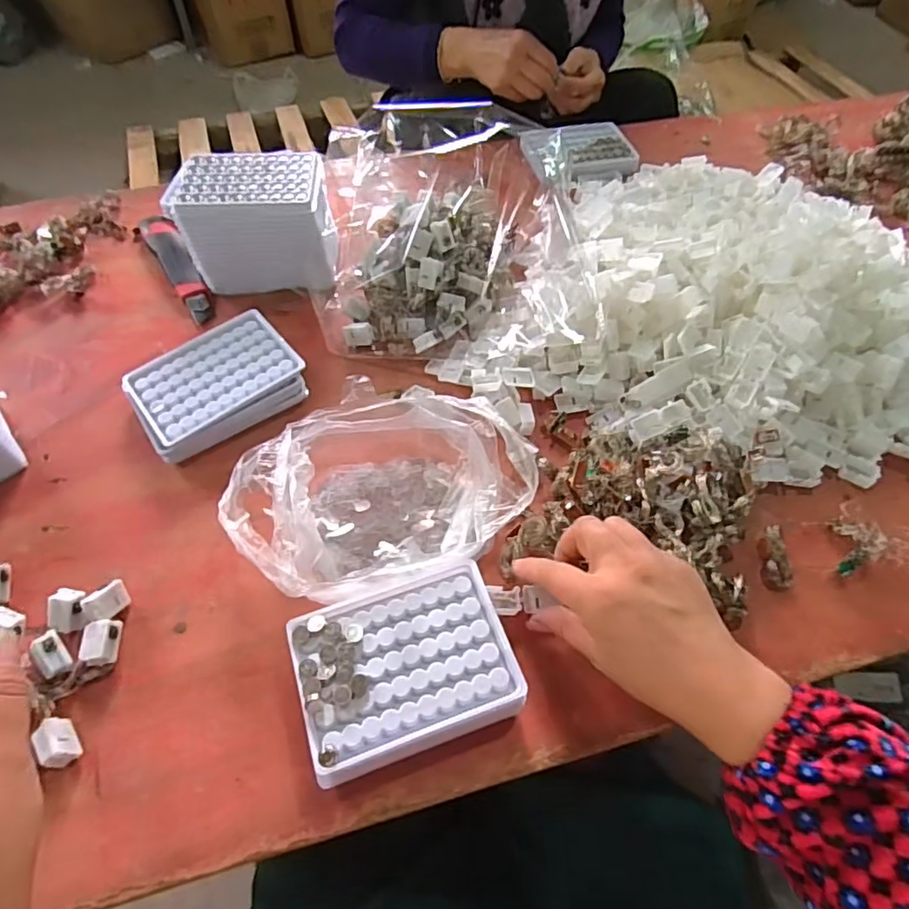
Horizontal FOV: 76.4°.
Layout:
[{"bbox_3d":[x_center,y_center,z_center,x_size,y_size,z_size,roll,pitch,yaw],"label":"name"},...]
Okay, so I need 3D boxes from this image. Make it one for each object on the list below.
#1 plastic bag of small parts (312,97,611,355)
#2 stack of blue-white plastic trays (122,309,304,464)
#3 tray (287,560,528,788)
[{"bbox_3d":[0.004,-0.214,0.533,0.256,0.135,0.210,4,56,2],"label":"plastic bag of small parts"},{"bbox_3d":[-0.208,-0.062,0.507,0.134,0.029,0.099,-32,62,-20],"label":"stack of blue-white plastic trays"},{"bbox_3d":[-0.031,0.135,0.371,0.128,0.036,0.099,-17,58,-12],"label":"tray"}]

